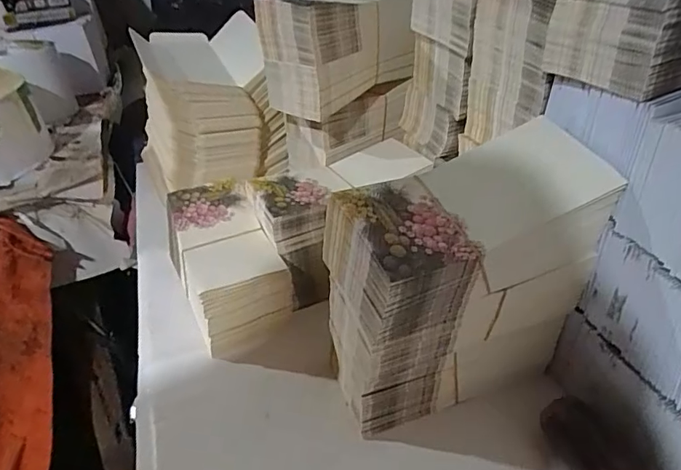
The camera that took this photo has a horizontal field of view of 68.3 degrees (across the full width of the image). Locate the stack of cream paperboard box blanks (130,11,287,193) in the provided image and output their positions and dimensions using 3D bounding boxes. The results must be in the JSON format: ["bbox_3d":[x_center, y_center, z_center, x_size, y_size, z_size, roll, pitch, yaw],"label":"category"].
[{"bbox_3d":[-0.171,-0.166,0.642,0.175,0.134,0.200,-15,40,-16],"label":"stack of cream paperboard box blanks"}]

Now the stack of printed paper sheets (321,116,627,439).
[{"bbox_3d":[0.082,0.045,0.358,0.163,0.199,0.072,-17,41,-19],"label":"stack of printed paper sheets"}]

